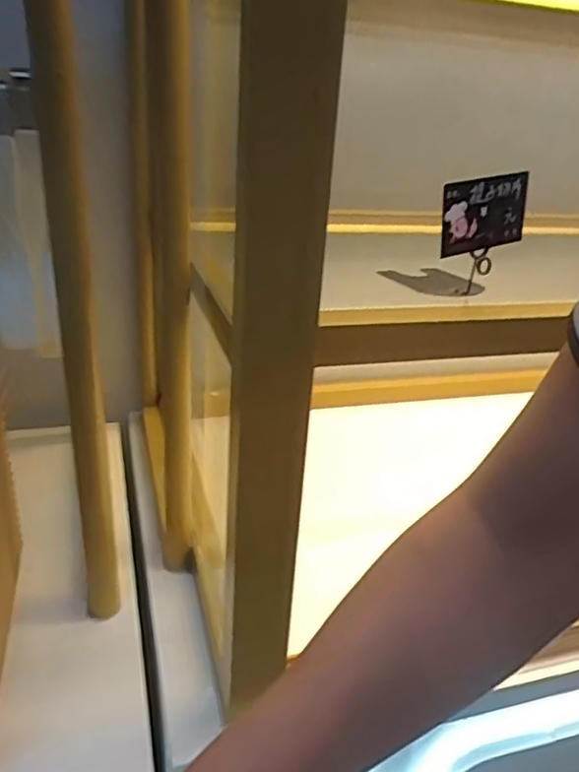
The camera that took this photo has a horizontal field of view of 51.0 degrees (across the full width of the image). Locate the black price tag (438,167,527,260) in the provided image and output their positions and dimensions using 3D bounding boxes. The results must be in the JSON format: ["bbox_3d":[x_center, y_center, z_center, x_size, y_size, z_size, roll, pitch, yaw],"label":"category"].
[{"bbox_3d":[0.148,-0.130,0.458,0.086,0.054,0.008,-14,35,-28],"label":"black price tag"}]

